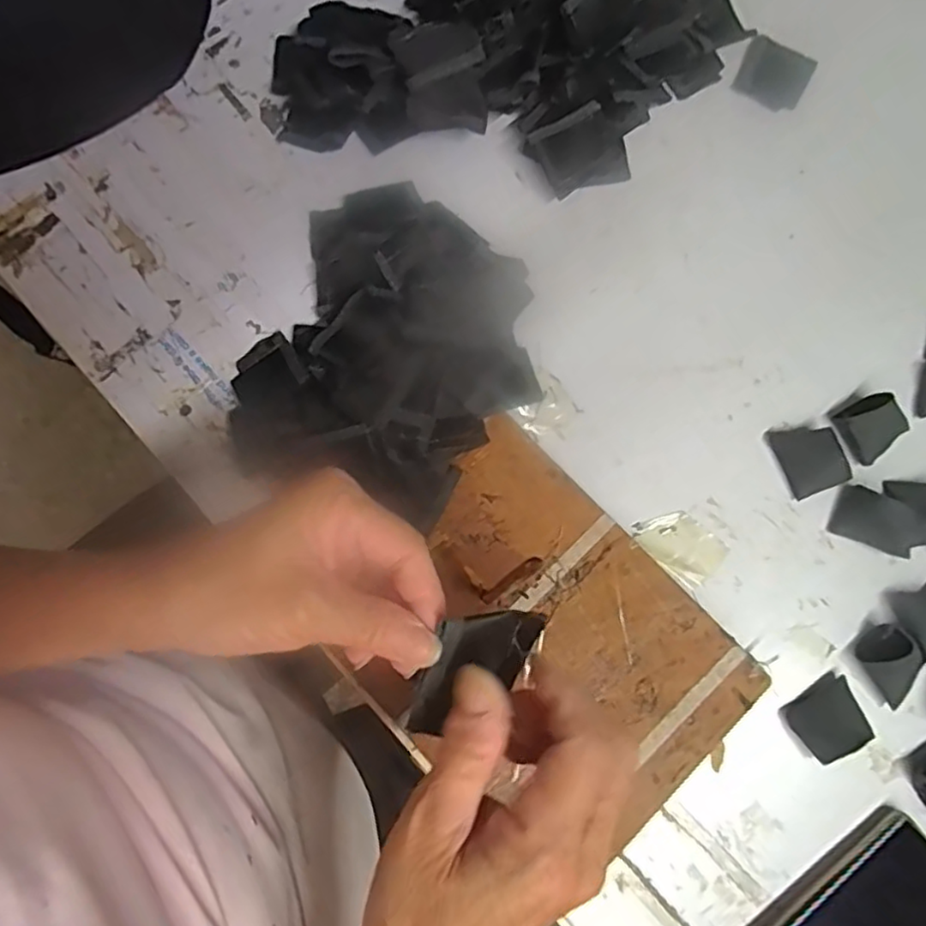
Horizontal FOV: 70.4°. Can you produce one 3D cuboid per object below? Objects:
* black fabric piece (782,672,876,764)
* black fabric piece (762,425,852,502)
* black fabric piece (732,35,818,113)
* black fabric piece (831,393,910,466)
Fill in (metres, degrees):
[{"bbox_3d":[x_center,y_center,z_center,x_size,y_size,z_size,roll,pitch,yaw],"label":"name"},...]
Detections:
[{"bbox_3d":[0.218,0.152,0.389,0.044,0.017,0.036,-31,81,-7],"label":"black fabric piece"},{"bbox_3d":[0.222,-0.004,0.421,0.033,0.017,0.046,-22,80,-6],"label":"black fabric piece"},{"bbox_3d":[0.230,-0.287,0.486,0.050,0.004,0.049,28,85,-2],"label":"black fabric piece"},{"bbox_3d":[0.268,-0.024,0.423,0.045,0.020,0.037,-27,80,-7],"label":"black fabric piece"}]

